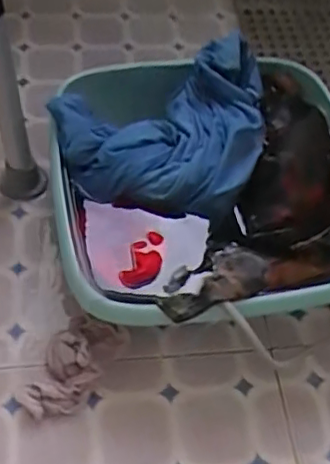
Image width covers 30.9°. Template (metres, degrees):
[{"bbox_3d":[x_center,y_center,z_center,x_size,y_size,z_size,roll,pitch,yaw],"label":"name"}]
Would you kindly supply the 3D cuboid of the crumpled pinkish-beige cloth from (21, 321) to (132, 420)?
[{"bbox_3d":[-0.092,0.131,0.583,0.058,0.032,0.110,36,61,18],"label":"crumpled pinkish-beige cloth"}]

